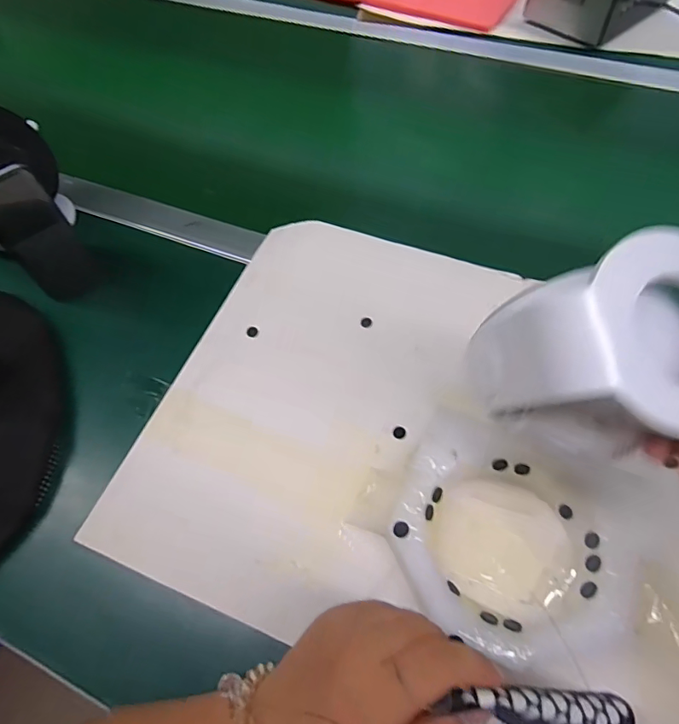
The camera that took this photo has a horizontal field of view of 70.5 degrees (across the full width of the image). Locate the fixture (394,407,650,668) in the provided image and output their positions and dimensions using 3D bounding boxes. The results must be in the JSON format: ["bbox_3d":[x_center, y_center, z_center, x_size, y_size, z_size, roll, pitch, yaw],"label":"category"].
[{"bbox_3d":[0.111,0.115,0.310,0.147,0.045,0.132,21,62,14],"label":"fixture"}]

